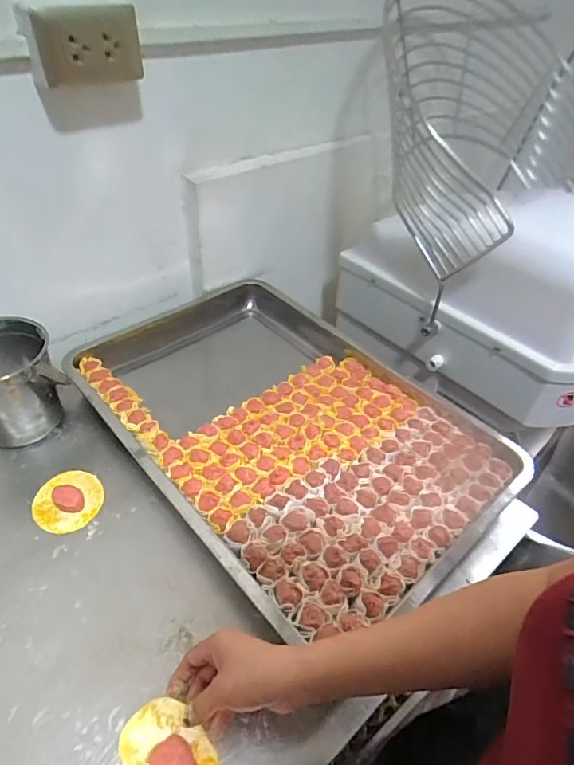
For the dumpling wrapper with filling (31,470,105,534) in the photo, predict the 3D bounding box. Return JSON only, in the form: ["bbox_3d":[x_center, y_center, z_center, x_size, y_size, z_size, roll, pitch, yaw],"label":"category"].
[{"bbox_3d":[-0.273,0.143,0.580,0.080,0.022,0.083,2,42,-2],"label":"dumpling wrapper with filling"}]

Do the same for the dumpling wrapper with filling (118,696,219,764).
[{"bbox_3d":[-0.101,0.314,0.394,0.089,0.025,0.057,31,48,27],"label":"dumpling wrapper with filling"}]

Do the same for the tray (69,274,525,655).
[{"bbox_3d":[-0.022,0.044,0.693,0.401,0.051,0.629,-29,52,-32],"label":"tray"}]

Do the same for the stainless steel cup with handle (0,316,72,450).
[{"bbox_3d":[-0.382,0.004,0.641,0.133,0.139,0.116,-17,46,-22],"label":"stainless steel cup with handle"}]

